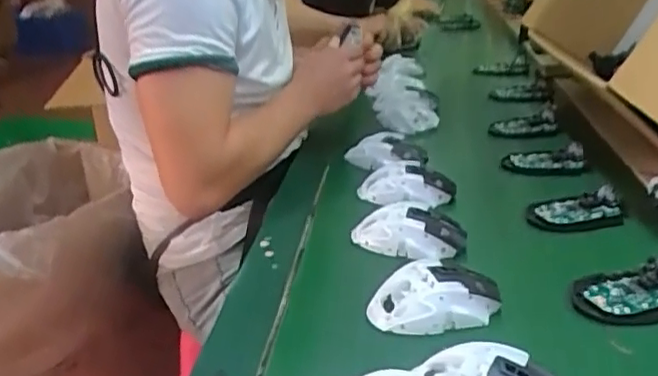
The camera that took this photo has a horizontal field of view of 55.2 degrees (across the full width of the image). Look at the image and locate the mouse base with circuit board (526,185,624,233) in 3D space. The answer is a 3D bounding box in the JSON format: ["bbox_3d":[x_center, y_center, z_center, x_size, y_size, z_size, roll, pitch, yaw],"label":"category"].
[{"bbox_3d":[0.276,0.024,0.698,0.104,0.022,0.066,-5,23,-3],"label":"mouse base with circuit board"}]

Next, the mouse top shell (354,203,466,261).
[{"bbox_3d":[0.082,0.046,0.653,0.118,0.044,0.064,4,24,17],"label":"mouse top shell"}]

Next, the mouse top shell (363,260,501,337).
[{"bbox_3d":[0.090,0.091,0.539,0.114,0.038,0.063,-7,23,-9],"label":"mouse top shell"}]

